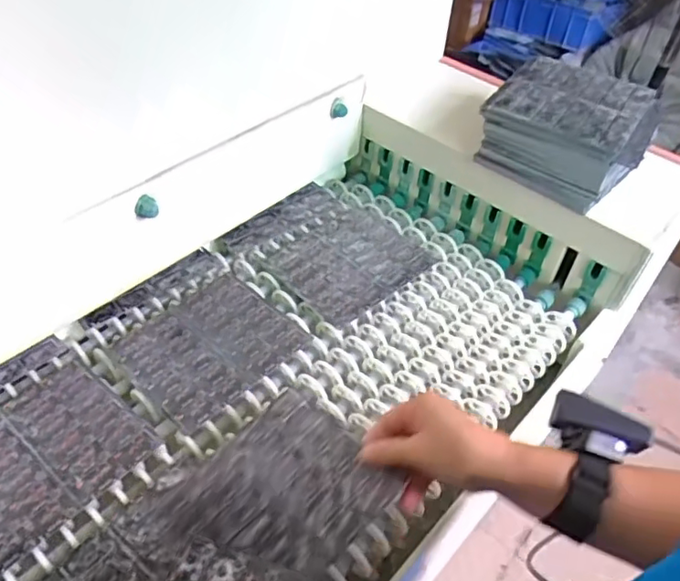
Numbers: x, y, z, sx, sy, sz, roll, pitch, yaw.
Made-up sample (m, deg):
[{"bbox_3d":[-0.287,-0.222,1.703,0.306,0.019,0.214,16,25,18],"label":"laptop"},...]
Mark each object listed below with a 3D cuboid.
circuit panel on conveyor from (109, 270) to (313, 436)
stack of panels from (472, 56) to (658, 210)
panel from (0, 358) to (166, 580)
[{"bbox_3d":[-0.145,0.052,0.654,0.164,0.008,0.175,38,56,25],"label":"circuit panel on conveyor"},{"bbox_3d":[0.287,-0.199,0.742,0.180,0.088,0.163,29,52,23],"label":"stack of panels"},{"bbox_3d":[-0.284,0.147,0.546,0.165,0.008,0.171,32,53,25],"label":"panel"}]

